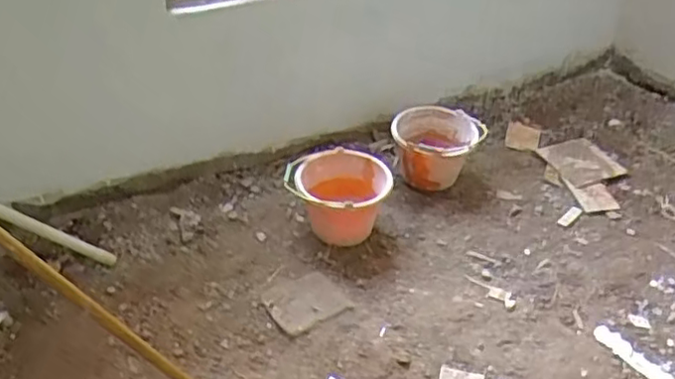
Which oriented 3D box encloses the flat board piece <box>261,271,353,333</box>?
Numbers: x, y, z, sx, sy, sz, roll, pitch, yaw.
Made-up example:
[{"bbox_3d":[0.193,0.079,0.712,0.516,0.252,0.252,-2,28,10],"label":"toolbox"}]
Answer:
[{"bbox_3d":[-0.089,0.296,1.766,0.199,0.015,0.177,-24,42,-28],"label":"flat board piece"}]

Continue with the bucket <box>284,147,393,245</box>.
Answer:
[{"bbox_3d":[0.008,0.037,1.969,0.273,0.219,0.295,-1,37,1],"label":"bucket"}]

